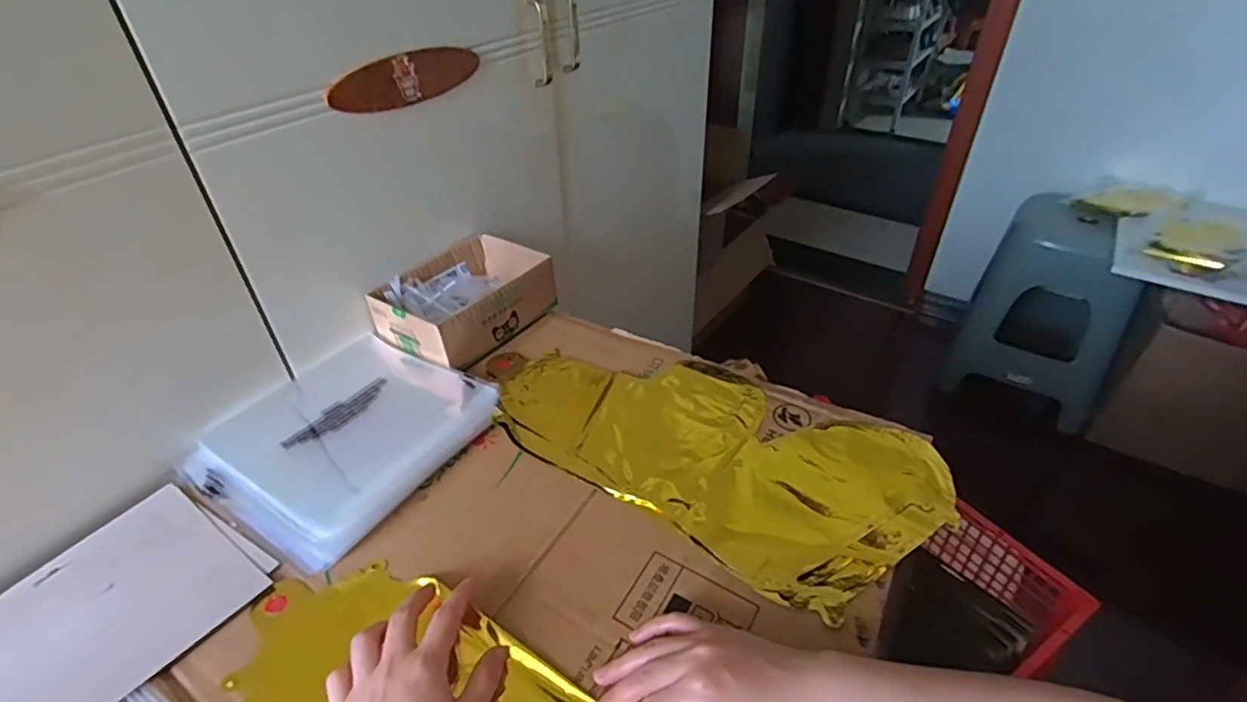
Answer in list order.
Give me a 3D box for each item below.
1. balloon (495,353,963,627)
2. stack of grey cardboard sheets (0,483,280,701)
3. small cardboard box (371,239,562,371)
[{"bbox_3d":[0.081,0.080,0.571,0.401,0.010,0.218,24,44,28],"label":"balloon"},{"bbox_3d":[-0.388,0.194,0.435,0.159,0.008,0.195,22,43,26],"label":"stack of grey cardboard sheets"},{"bbox_3d":[-0.187,-0.067,0.705,0.138,0.061,0.191,24,44,28],"label":"small cardboard box"}]

